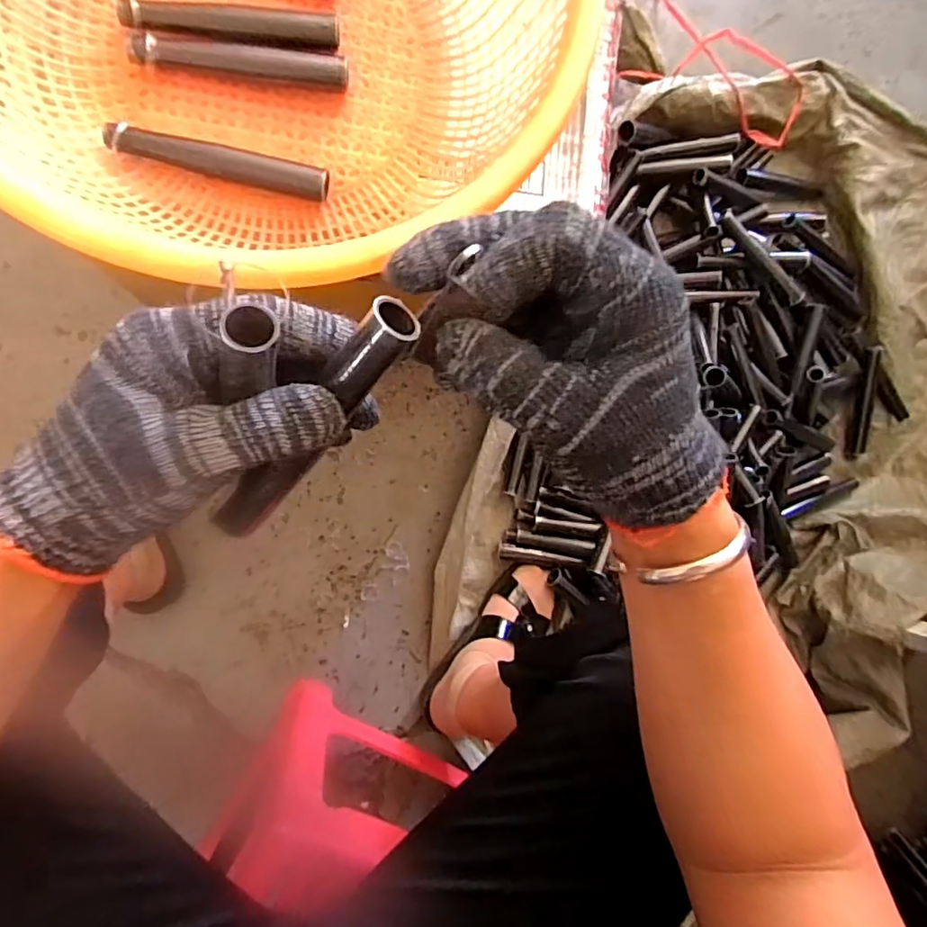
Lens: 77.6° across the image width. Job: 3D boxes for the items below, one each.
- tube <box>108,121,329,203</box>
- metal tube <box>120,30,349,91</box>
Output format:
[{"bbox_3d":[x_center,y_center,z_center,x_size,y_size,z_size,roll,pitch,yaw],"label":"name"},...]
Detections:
[{"bbox_3d":[-0.171,-0.213,0.408,0.146,0.024,0.020,10,89,-9],"label":"tube"},{"bbox_3d":[-0.158,-0.291,0.413,0.146,0.025,0.025,-1,90,-9],"label":"metal tube"}]

